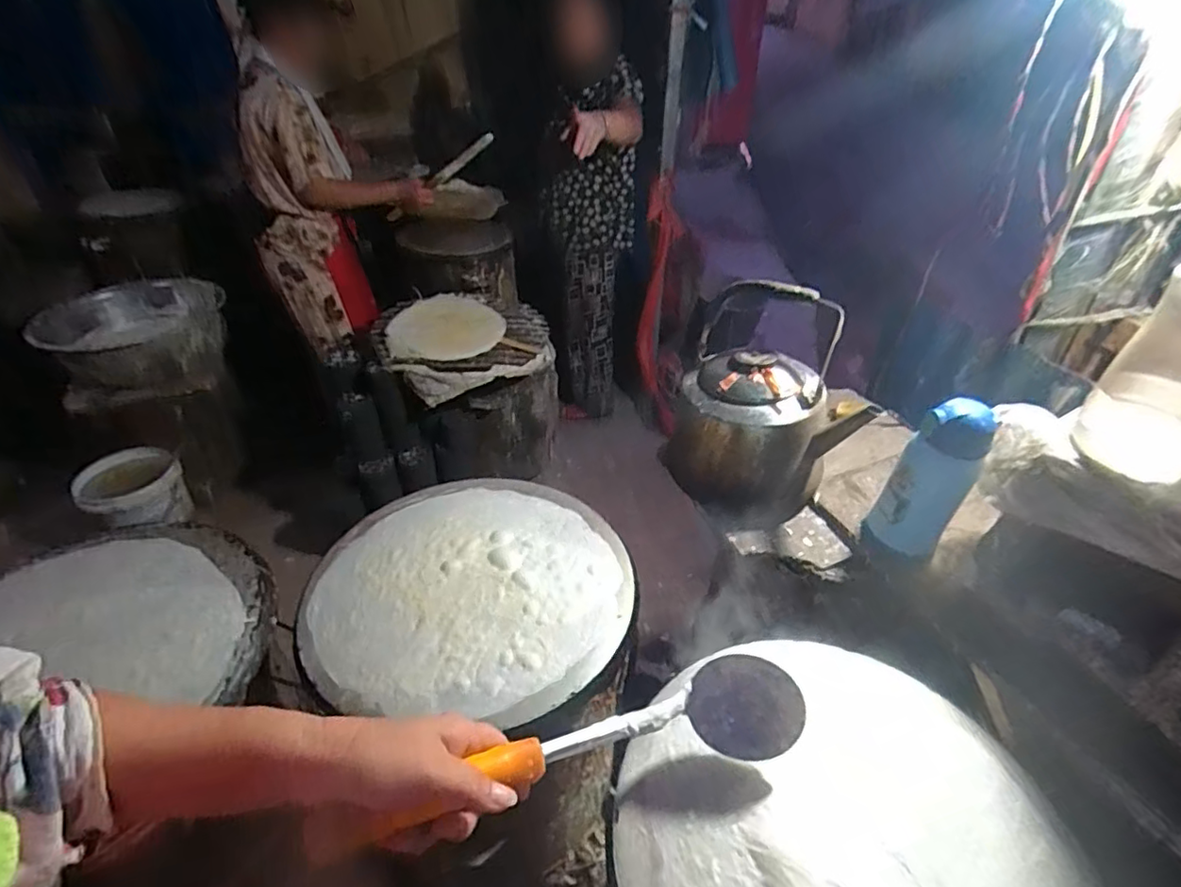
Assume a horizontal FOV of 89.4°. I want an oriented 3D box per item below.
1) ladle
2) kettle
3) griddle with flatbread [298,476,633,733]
[{"bbox_3d":[-0.001,0.220,0.425,0.361,0.083,0.063,1,31,-31],"label":"ladle"},{"bbox_3d":[0.216,-0.054,0.787,0.214,0.258,0.197,-4,37,-6],"label":"kettle"},{"bbox_3d":[-0.137,0.154,0.714,0.355,0.029,0.350,4,37,5],"label":"griddle with flatbread"}]

